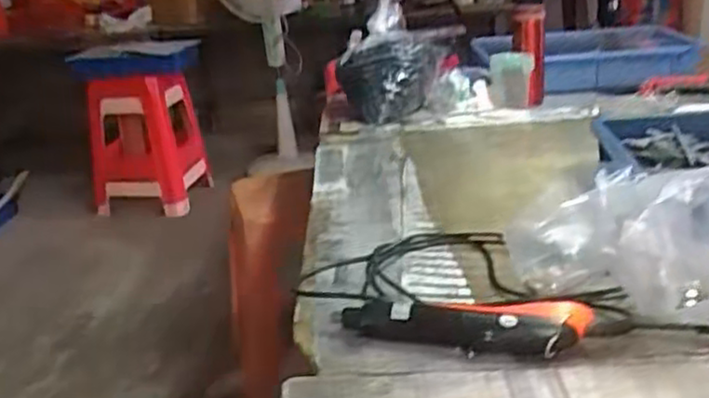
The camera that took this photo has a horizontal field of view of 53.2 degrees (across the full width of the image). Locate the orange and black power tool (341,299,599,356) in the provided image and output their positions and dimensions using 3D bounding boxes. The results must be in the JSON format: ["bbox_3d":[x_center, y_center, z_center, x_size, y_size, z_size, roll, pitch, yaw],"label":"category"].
[{"bbox_3d":[0.090,0.106,0.591,0.206,0.040,0.043,0,21,10],"label":"orange and black power tool"}]

